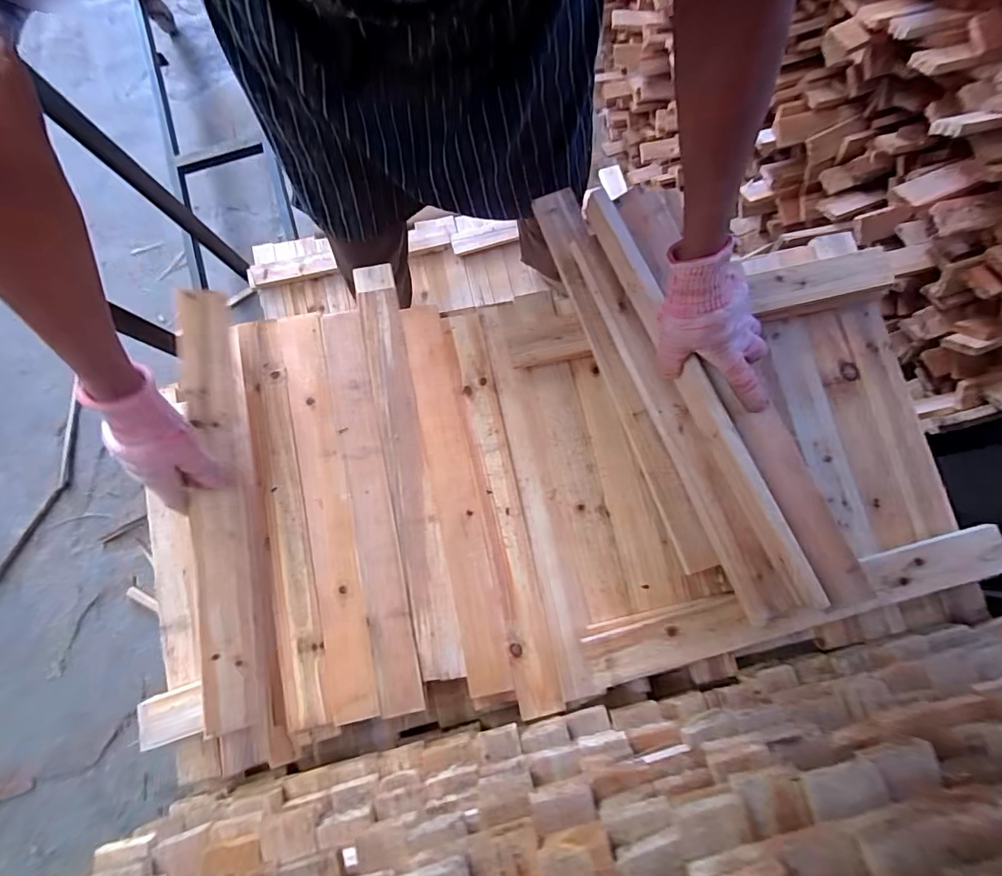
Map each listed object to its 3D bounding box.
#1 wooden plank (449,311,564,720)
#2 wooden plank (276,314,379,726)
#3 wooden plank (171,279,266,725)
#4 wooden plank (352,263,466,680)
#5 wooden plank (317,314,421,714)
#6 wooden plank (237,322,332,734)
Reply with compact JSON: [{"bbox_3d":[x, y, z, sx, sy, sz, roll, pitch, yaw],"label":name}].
[{"bbox_3d":[0.001,0.076,0.584,0.046,0.011,0.497,-11,82,-3],"label":"wooden plank"},{"bbox_3d":[-0.216,0.082,0.572,0.052,0.015,0.490,-12,82,-3],"label":"wooden plank"},{"bbox_3d":[-0.320,0.069,0.532,0.064,0.016,0.486,-3,81,-37],"label":"wooden plank"},{"bbox_3d":[-0.122,0.020,0.587,0.049,0.010,0.533,-12,82,-3],"label":"wooden plank"},{"bbox_3d":[-0.164,0.076,0.575,0.051,0.012,0.488,-12,82,-3],"label":"wooden plank"},{"bbox_3d":[-0.267,0.089,0.565,0.047,0.017,0.490,-11,82,-3],"label":"wooden plank"}]

